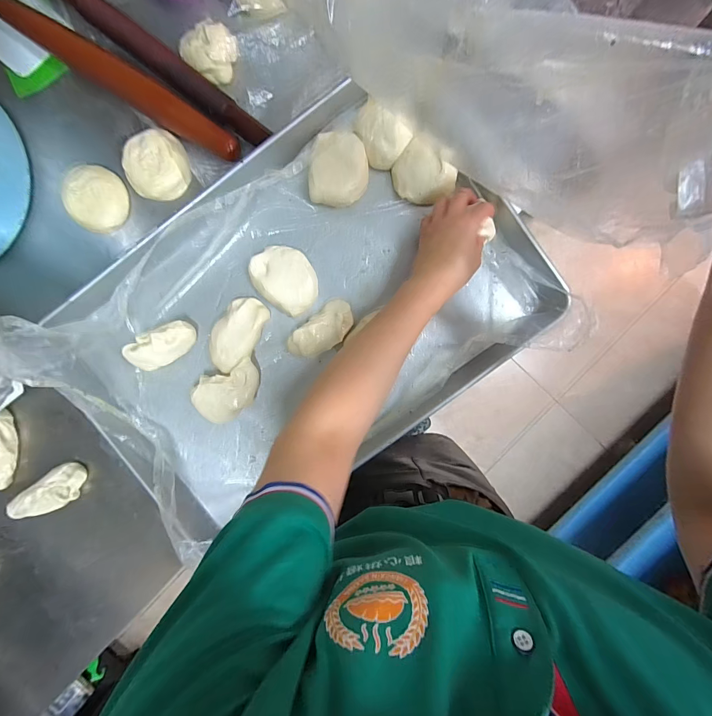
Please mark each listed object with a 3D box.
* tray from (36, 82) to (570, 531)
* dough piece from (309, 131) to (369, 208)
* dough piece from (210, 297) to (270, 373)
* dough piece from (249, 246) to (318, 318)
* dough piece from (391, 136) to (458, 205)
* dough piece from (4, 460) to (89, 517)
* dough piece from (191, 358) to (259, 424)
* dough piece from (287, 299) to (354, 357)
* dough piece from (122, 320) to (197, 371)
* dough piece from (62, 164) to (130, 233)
[{"bbox_3d":[-0.061,-0.054,0.454,0.579,0.071,0.391,-36,93,3],"label":"tray"},{"bbox_3d":[-0.022,-0.249,0.453,0.074,0.024,0.087,7,94,0],"label":"dough piece"},{"bbox_3d":[-0.163,-0.031,0.467,0.061,0.036,0.106,24,94,-1],"label":"dough piece"},{"bbox_3d":[-0.095,-0.107,0.464,0.100,0.034,0.076,43,93,-2],"label":"dough piece"},{"bbox_3d":[0.088,-0.237,0.441,0.080,0.035,0.064,36,93,-2],"label":"dough piece"},{"bbox_3d":[-0.430,0.188,0.485,0.107,0.029,0.050,-27,93,2],"label":"dough piece"},{"bbox_3d":[-0.174,0.047,0.473,0.098,0.040,0.068,-31,93,2],"label":"dough piece"},{"bbox_3d":[-0.044,-0.036,0.464,0.095,0.026,0.049,-43,92,3],"label":"dough piece"},{"bbox_3d":[-0.264,-0.015,0.465,0.091,0.041,0.047,-21,93,2],"label":"dough piece"},{"bbox_3d":[-0.347,-0.215,0.457,0.075,0.024,0.078,0,94,0],"label":"dough piece"}]

